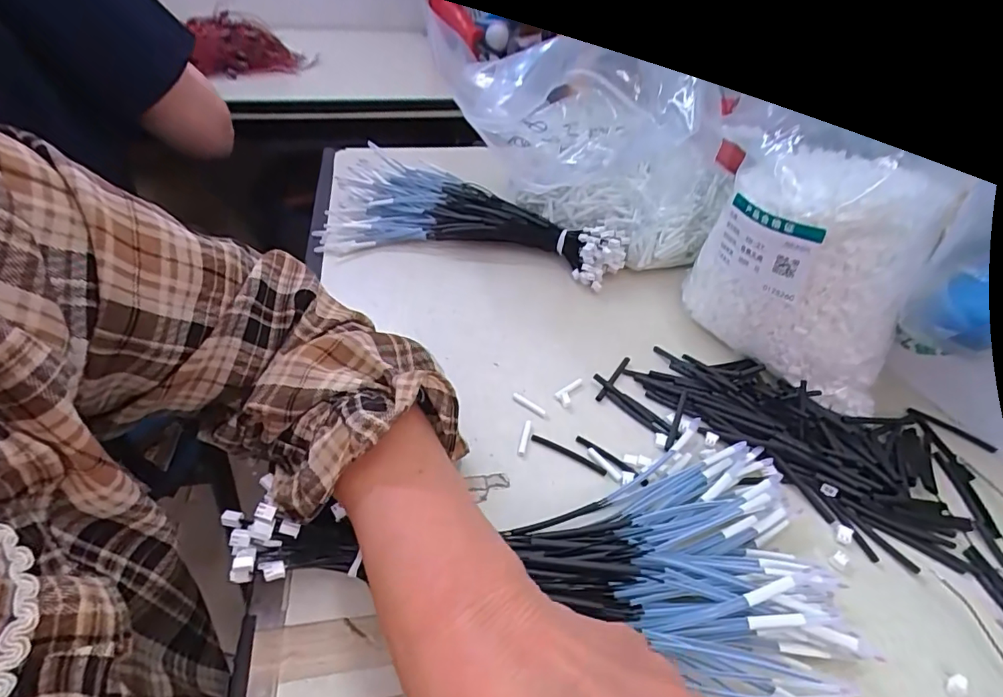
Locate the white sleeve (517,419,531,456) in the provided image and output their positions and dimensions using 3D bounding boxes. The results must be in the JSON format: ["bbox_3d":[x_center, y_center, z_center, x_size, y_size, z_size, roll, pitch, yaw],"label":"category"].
[{"bbox_3d":[0.015,0.054,0.319,0.004,0.004,0.027,12,42,9],"label":"white sleeve"}]

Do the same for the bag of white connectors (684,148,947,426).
[{"bbox_3d":[0.194,-0.049,0.337,0.044,0.146,0.137,-28,50,-31],"label":"bag of white connectors"}]

